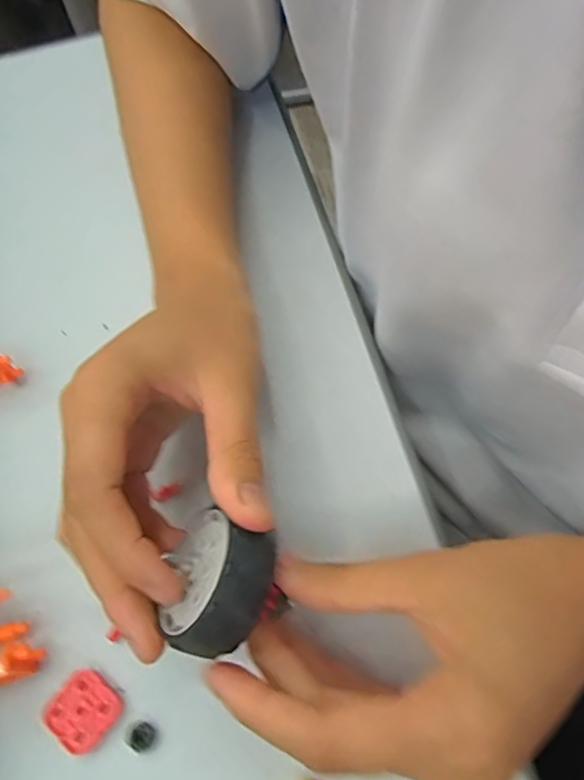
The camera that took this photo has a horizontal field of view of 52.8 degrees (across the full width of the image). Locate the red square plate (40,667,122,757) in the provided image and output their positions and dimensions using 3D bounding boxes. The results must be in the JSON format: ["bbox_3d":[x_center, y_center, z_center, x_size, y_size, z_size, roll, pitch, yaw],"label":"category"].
[{"bbox_3d":[-0.084,0.128,0.235,0.025,0.004,0.025,38,72,20],"label":"red square plate"}]

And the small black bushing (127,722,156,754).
[{"bbox_3d":[-0.059,0.136,0.231,0.010,0.004,0.010,-2,63,3],"label":"small black bushing"}]

